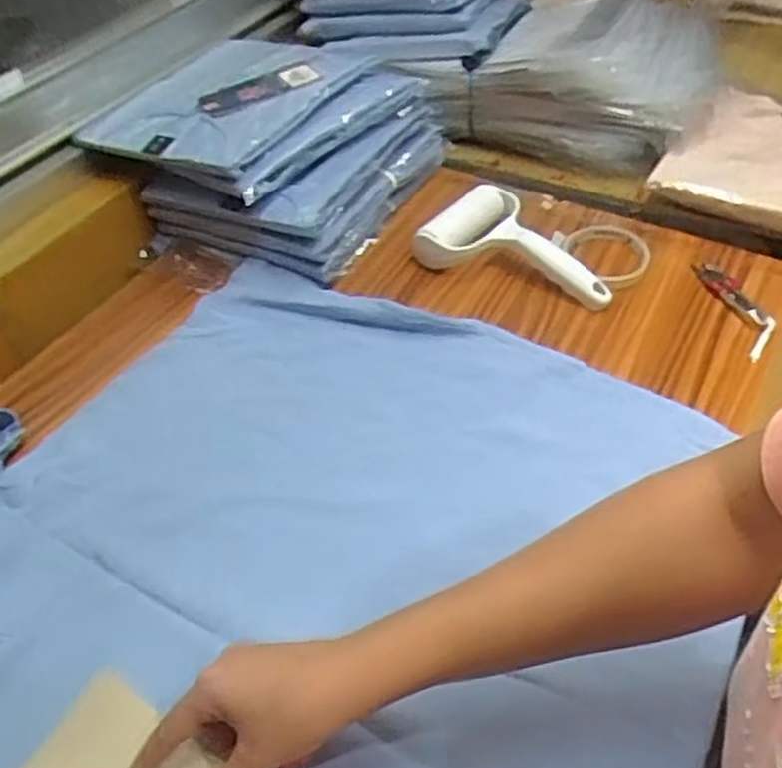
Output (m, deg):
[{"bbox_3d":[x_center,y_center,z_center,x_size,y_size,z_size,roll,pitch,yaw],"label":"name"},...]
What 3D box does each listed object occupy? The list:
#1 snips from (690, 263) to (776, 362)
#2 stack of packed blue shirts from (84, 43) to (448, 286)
[{"bbox_3d":[0.321,-0.077,0.710,0.041,0.013,0.139,-7,47,-5],"label":"snips"},{"bbox_3d":[-0.110,-0.243,0.791,0.251,0.134,0.286,25,52,23],"label":"stack of packed blue shirts"}]

